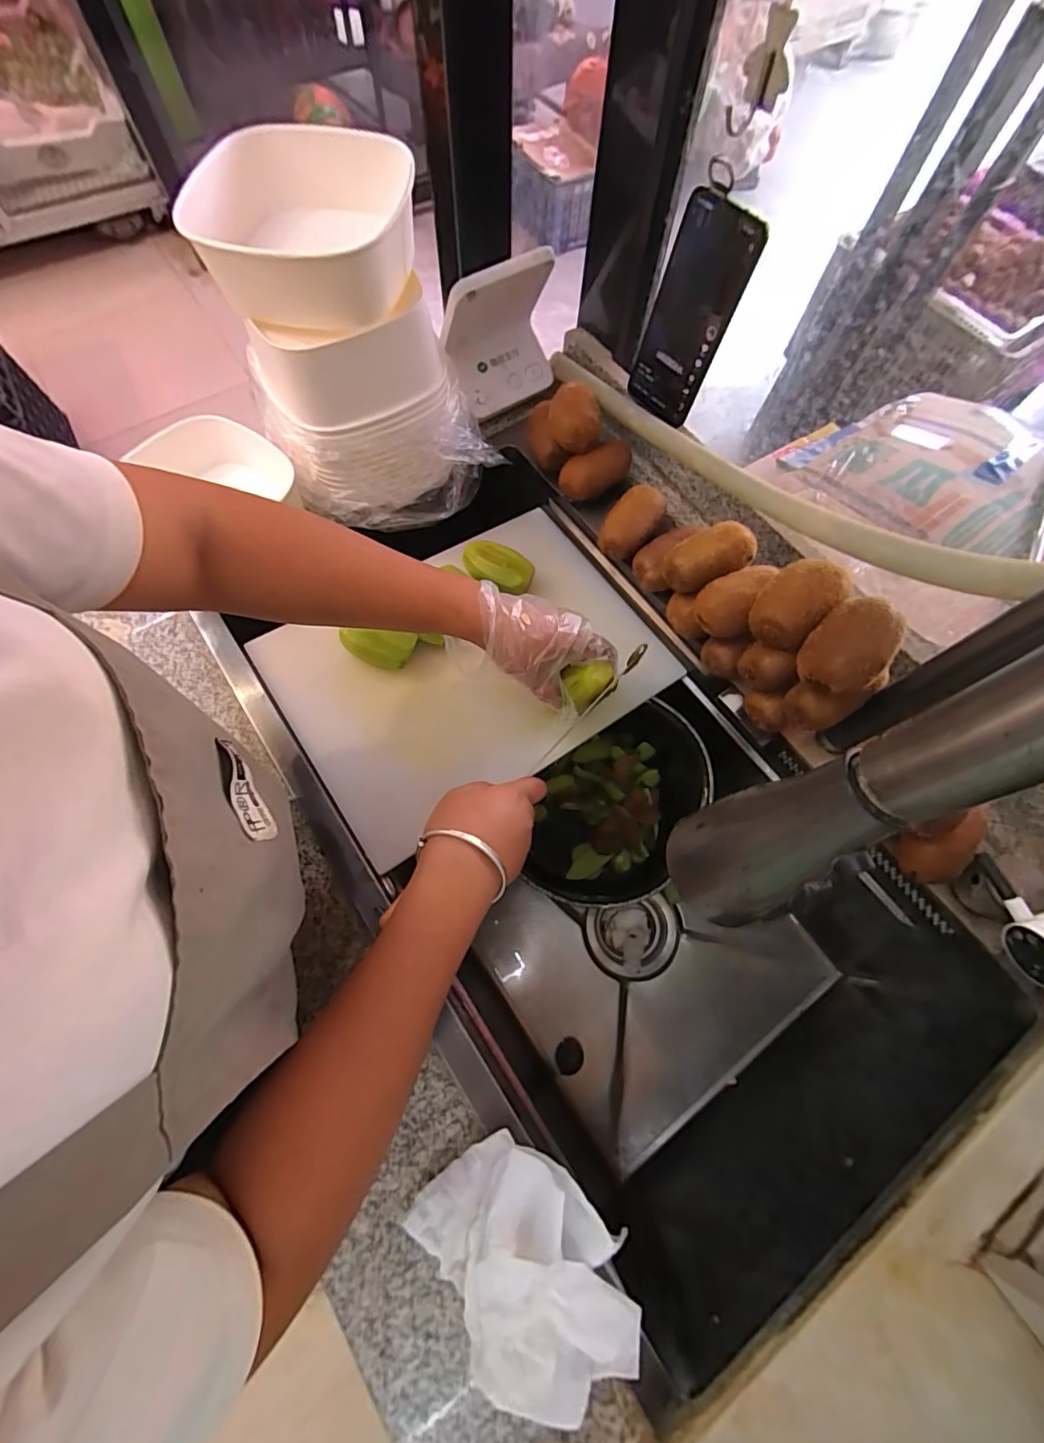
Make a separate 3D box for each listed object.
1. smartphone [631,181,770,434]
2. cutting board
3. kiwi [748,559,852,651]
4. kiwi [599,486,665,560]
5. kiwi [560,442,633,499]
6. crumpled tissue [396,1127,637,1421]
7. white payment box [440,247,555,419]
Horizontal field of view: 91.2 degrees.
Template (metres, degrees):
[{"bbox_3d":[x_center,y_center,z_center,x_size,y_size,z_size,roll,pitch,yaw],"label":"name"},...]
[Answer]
[{"bbox_3d":[0.151,-0.365,0.466,0.016,0.160,0.081,-32,73,-25],"label":"smartphone"},{"bbox_3d":[-0.048,-0.061,0.518,0.358,0.017,0.253,-32,74,-16],"label":"cutting board"},{"bbox_3d":[0.212,-0.093,0.398,0.050,0.042,0.065,43,74,14],"label":"kiwi"},{"bbox_3d":[0.110,-0.202,0.518,0.048,0.041,0.072,34,72,11],"label":"kiwi"},{"bbox_3d":[0.077,-0.264,0.542,0.074,0.041,0.044,-27,91,17],"label":"kiwi"},{"bbox_3d":[0.006,0.344,0.314,0.107,0.051,0.149,-31,73,-12],"label":"crumpled tissue"},{"bbox_3d":[-0.025,-0.404,0.533,0.119,0.125,0.062,-26,72,-10],"label":"white payment box"}]

